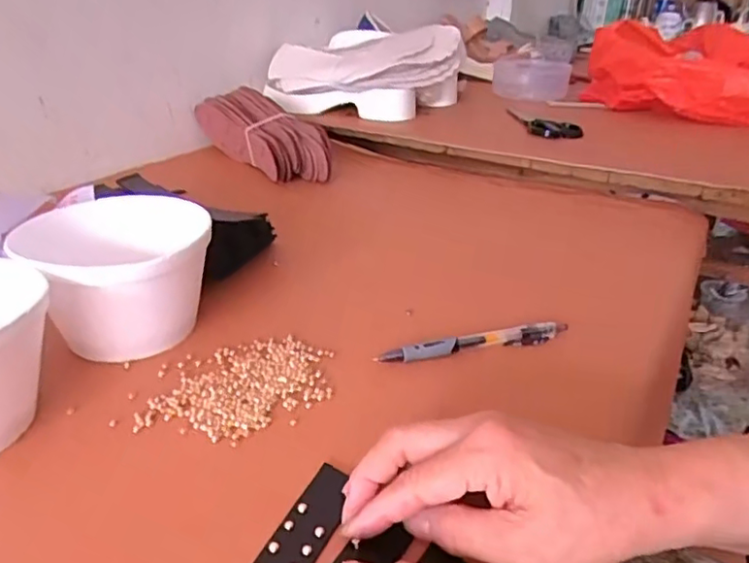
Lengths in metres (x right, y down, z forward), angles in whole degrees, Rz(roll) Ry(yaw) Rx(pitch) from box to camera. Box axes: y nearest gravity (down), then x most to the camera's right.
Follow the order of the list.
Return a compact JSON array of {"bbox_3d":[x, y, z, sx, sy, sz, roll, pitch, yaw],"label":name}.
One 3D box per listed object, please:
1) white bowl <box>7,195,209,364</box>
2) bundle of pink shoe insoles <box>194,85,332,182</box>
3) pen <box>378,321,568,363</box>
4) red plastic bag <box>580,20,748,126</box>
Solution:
[{"bbox_3d":[-0.174,-0.001,0.427,0.116,0.083,0.111,1,27,0],"label":"white bowl"},{"bbox_3d":[-0.152,-0.195,0.809,0.070,0.082,0.247,-18,33,-33],"label":"bundle of pink shoe insoles"},{"bbox_3d":[0.070,0.043,0.424,0.137,0.015,0.011,-5,28,-12],"label":"pen"},{"bbox_3d":[0.450,-0.283,0.825,0.253,0.100,0.192,-5,28,-12],"label":"red plastic bag"}]

